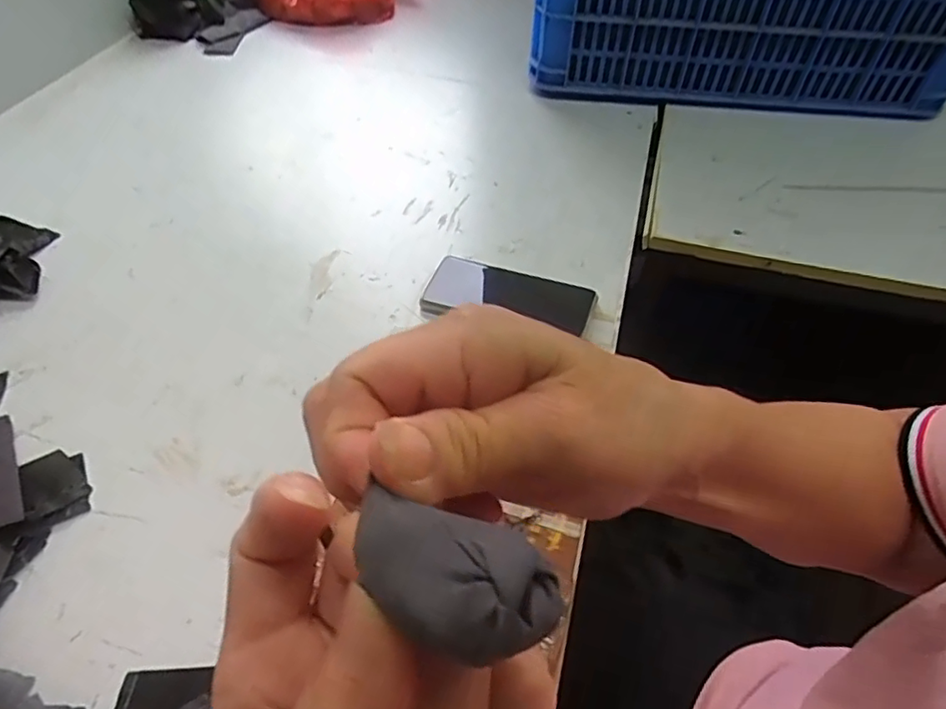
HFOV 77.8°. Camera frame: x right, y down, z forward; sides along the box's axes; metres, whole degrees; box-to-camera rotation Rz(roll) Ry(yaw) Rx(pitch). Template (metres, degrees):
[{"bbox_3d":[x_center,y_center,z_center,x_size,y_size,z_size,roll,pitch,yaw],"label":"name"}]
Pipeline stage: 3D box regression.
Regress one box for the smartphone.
[{"bbox_3d":[0.035,-0.054,0.574,0.160,0.017,0.078,18,51,12],"label":"smartphone"}]

